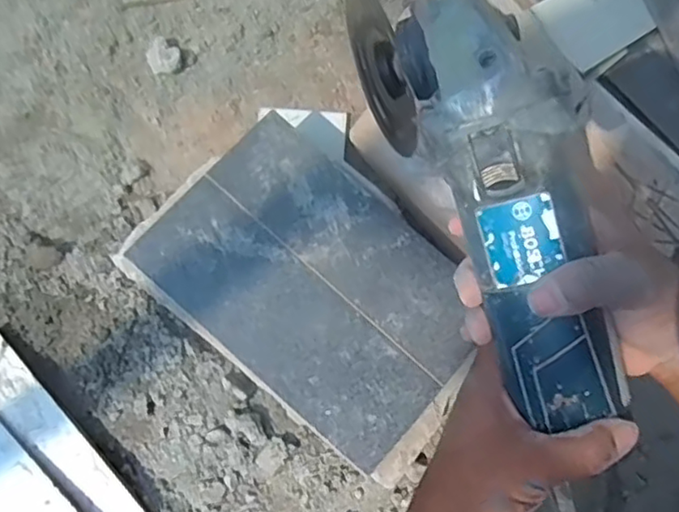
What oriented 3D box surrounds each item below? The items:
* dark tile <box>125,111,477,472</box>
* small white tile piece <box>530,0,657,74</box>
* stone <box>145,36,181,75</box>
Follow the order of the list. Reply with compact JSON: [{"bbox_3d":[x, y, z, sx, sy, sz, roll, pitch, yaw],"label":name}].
[{"bbox_3d":[-0.019,0.019,0.528,0.263,0.009,0.177,42,76,1],"label":"dark tile"},{"bbox_3d":[0.269,-0.252,0.664,0.145,0.012,0.088,-32,82,-26],"label":"small white tile piece"},{"bbox_3d":[-0.184,-0.207,0.664,0.037,0.018,0.031,38,80,7],"label":"stone"}]

